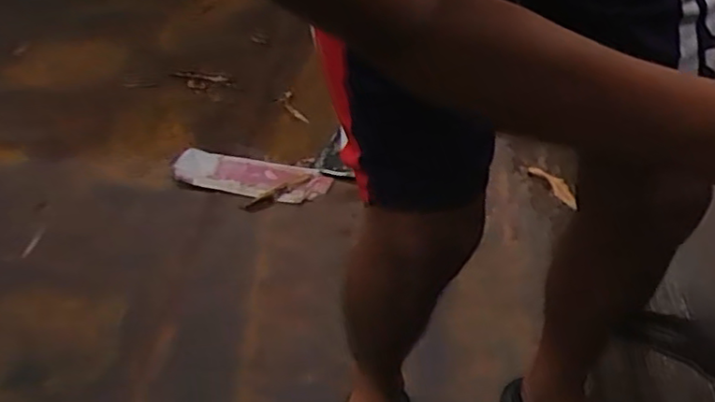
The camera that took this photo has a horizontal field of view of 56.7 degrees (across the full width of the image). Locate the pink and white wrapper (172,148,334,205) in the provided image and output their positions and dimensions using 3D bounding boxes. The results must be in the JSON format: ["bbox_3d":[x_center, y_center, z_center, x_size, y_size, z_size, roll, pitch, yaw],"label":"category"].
[{"bbox_3d":[-0.217,-0.048,1.345,0.313,0.011,0.104,10,45,4],"label":"pink and white wrapper"}]

